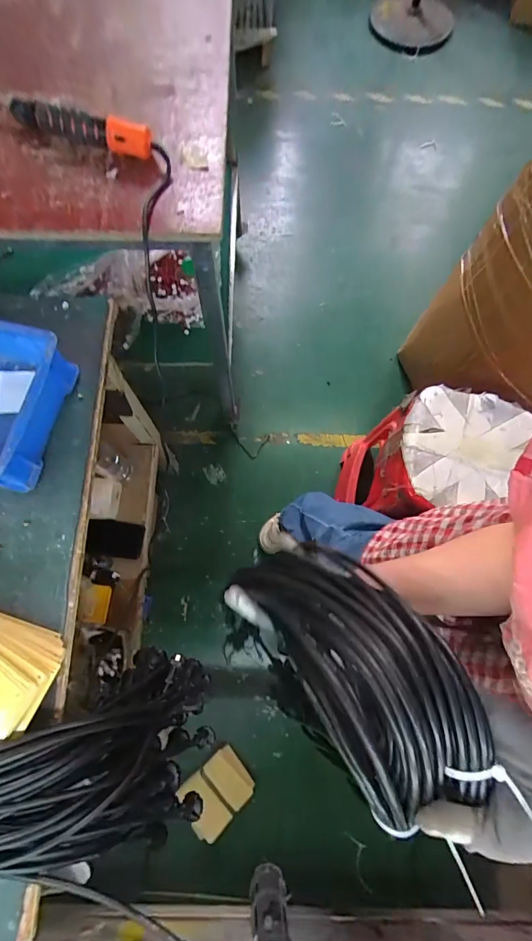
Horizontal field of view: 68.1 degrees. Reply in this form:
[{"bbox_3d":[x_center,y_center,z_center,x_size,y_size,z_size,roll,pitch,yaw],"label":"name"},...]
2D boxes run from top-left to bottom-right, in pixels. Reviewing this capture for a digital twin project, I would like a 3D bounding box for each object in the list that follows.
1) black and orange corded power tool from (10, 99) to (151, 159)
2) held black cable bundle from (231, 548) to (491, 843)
[{"bbox_3d":[-0.283,-0.513,0.594,0.226,0.045,0.032,11,75,2],"label":"black and orange corded power tool"},{"bbox_3d":[0.065,0.163,0.394,0.139,0.073,0.296,-35,39,-10],"label":"held black cable bundle"}]

